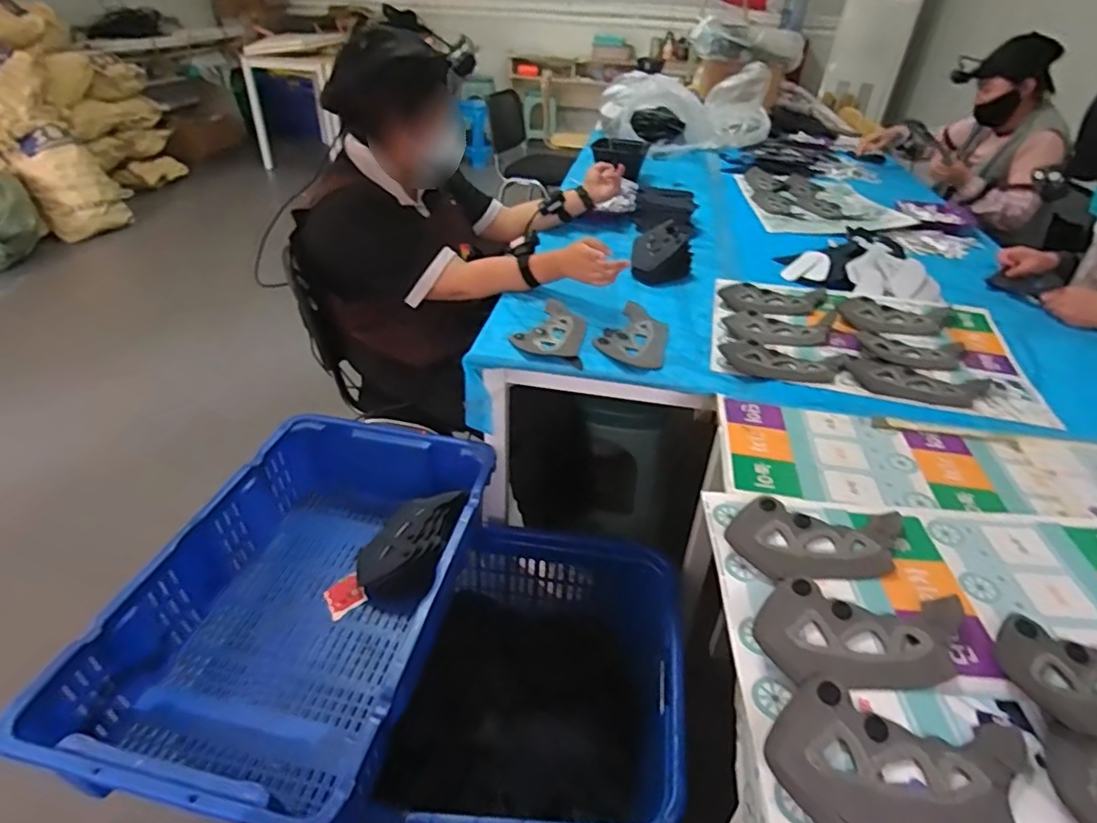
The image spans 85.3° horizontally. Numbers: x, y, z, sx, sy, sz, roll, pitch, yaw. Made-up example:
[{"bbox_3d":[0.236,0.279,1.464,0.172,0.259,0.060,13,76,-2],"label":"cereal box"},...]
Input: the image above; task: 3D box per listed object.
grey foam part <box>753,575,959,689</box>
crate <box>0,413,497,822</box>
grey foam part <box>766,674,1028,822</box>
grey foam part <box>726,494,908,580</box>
[{"bbox_3d":[0.312,0.216,0.589,0.219,0.021,0.111,4,37,-1],"label":"grey foam part"},{"bbox_3d":[-0.364,0.287,0.946,0.427,0.183,0.659,11,37,9],"label":"crate"},{"bbox_3d":[0.292,0.285,0.496,0.218,0.013,0.117,3,37,-1],"label":"grey foam part"},{"bbox_3d":[0.315,0.145,0.693,0.218,0.021,0.126,4,37,-1],"label":"grey foam part"}]

